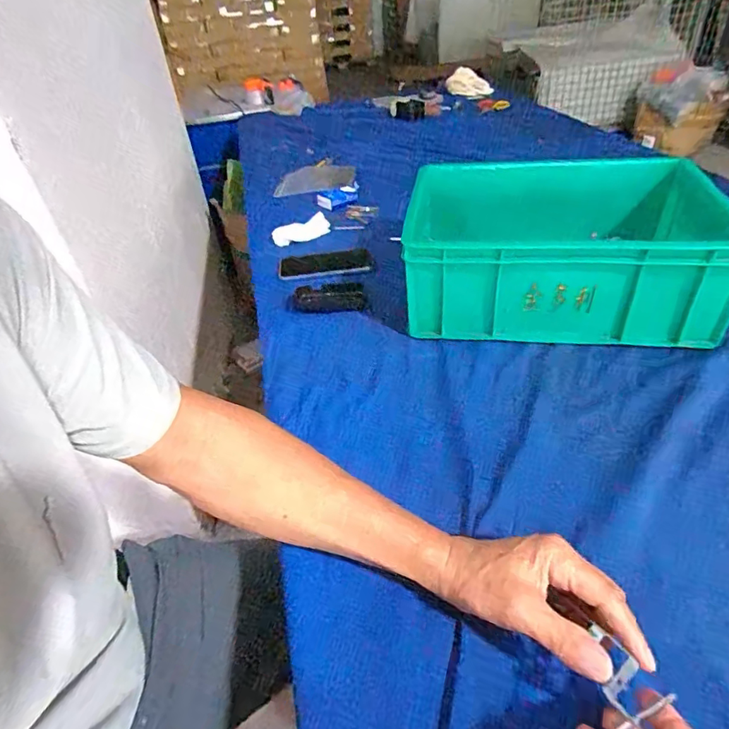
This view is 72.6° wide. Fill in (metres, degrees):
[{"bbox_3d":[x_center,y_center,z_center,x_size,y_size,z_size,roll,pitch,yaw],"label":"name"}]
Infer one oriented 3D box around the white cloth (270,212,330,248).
[{"bbox_3d":[-0.125,-0.266,0.989,0.117,0.035,0.045,-14,39,-10],"label":"white cloth"}]

